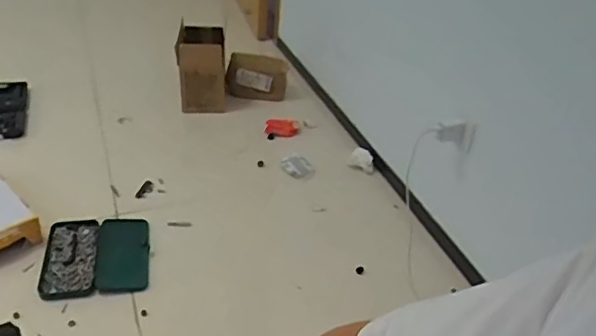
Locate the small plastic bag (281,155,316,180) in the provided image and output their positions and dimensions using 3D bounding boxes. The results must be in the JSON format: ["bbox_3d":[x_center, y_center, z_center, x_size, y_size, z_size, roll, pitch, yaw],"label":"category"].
[{"bbox_3d":[-0.002,-0.002,1.764,0.109,0.030,0.083,13,37,8],"label":"small plastic bag"}]

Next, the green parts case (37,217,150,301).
[{"bbox_3d":[-0.497,0.210,1.424,0.242,0.026,0.265,-2,37,-12],"label":"green parts case"}]

